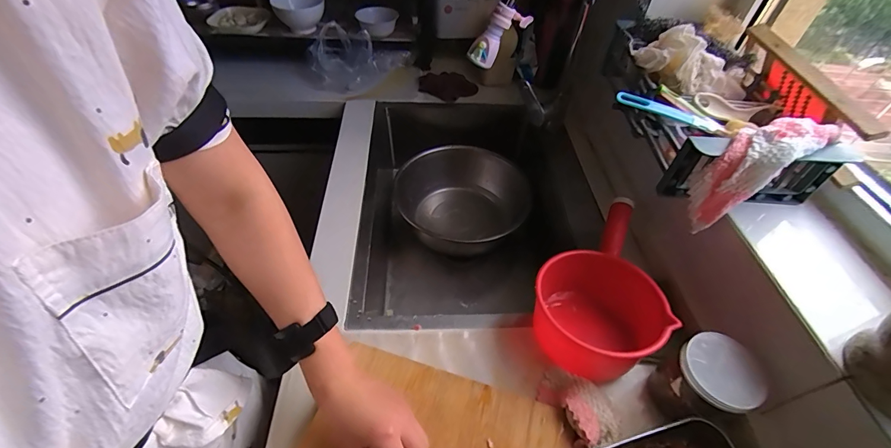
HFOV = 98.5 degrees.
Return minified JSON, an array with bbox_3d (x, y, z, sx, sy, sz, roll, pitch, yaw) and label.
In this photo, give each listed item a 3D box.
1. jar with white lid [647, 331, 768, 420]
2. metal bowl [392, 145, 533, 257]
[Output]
[{"bbox_3d":[0.307,0.191,0.463,0.083,0.113,0.079,3,49,-3],"label":"jar with white lid"},{"bbox_3d":[0.033,-0.073,0.961,0.267,0.134,0.265,3,49,-3],"label":"metal bowl"}]

